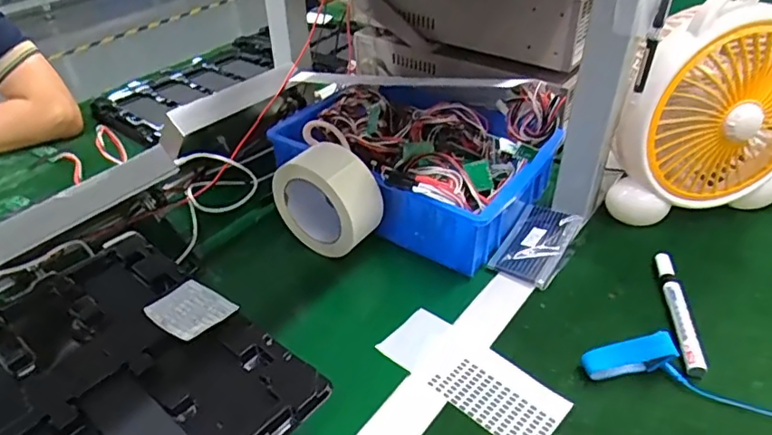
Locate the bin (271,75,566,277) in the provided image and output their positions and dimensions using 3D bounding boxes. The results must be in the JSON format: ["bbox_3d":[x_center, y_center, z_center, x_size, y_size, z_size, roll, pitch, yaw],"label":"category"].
[{"bbox_3d":[0.031,-0.078,0.660,0.291,0.125,0.208,21,43,28],"label":"bin"}]

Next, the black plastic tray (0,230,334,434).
[{"bbox_3d":[-0.211,0.119,0.408,0.271,0.014,0.215,27,46,33],"label":"black plastic tray"}]

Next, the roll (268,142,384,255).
[{"bbox_3d":[-0.063,-0.023,0.590,0.113,0.109,0.048,20,42,26],"label":"roll"}]

